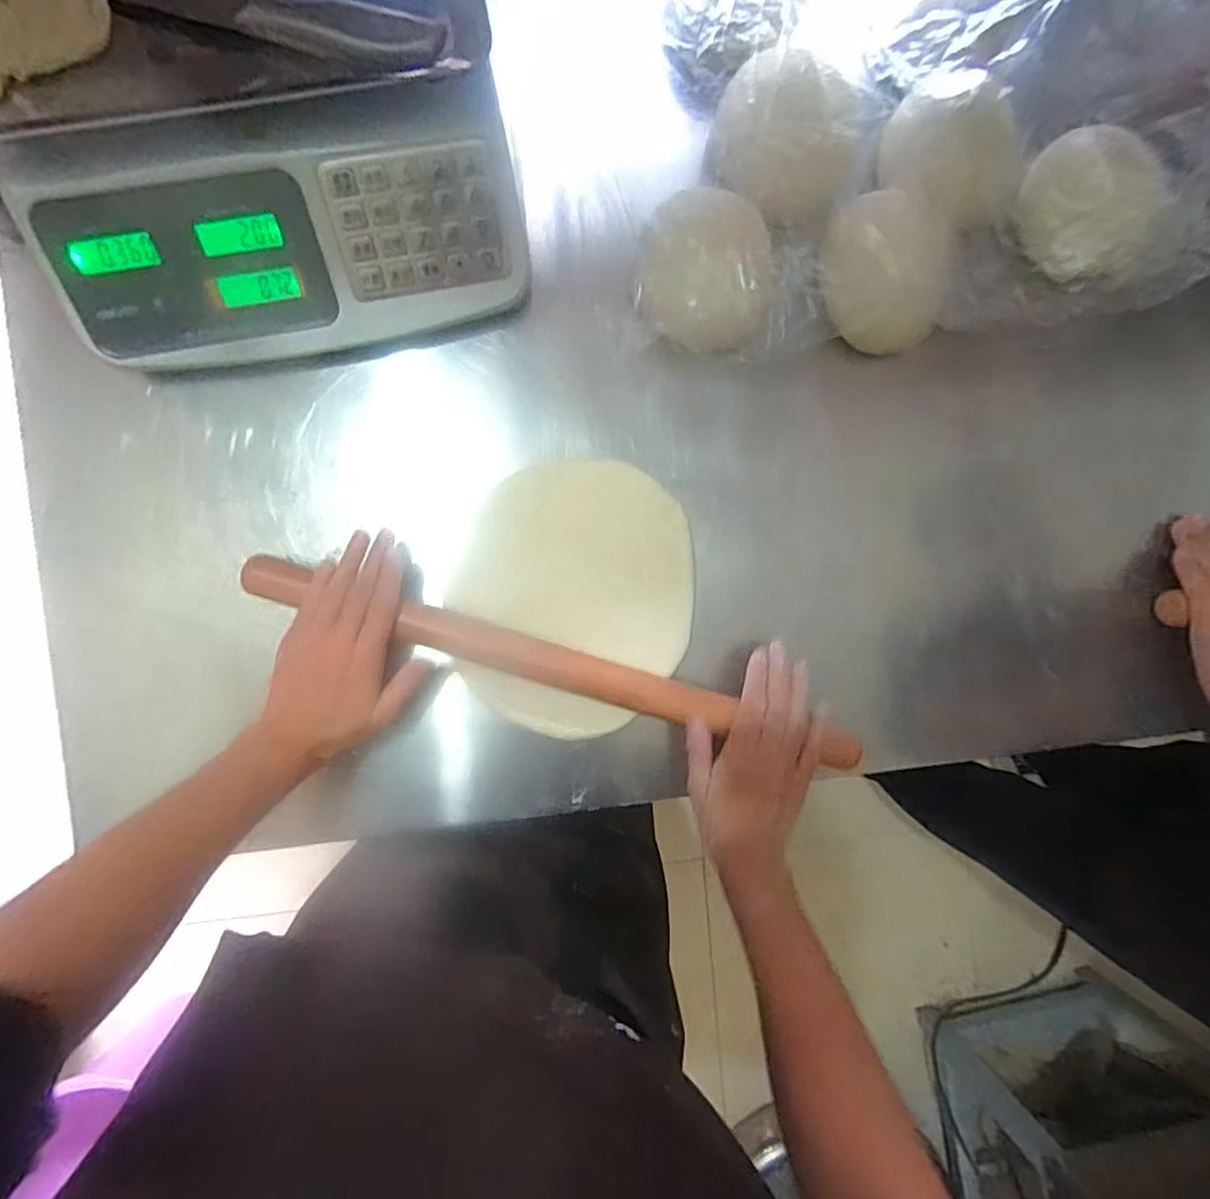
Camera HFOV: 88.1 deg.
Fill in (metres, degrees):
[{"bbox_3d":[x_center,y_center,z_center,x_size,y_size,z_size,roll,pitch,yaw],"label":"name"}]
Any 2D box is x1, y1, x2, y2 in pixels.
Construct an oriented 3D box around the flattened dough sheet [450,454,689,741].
[{"bbox_3d":[-0.024,0.000,0.514,0.191,0.011,0.220,24,92,-10],"label":"flattened dough sheet"}]

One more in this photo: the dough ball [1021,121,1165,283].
[{"bbox_3d":[0.395,-0.324,0.515,0.098,0.036,0.111,-31,86,22],"label":"dough ball"}]

